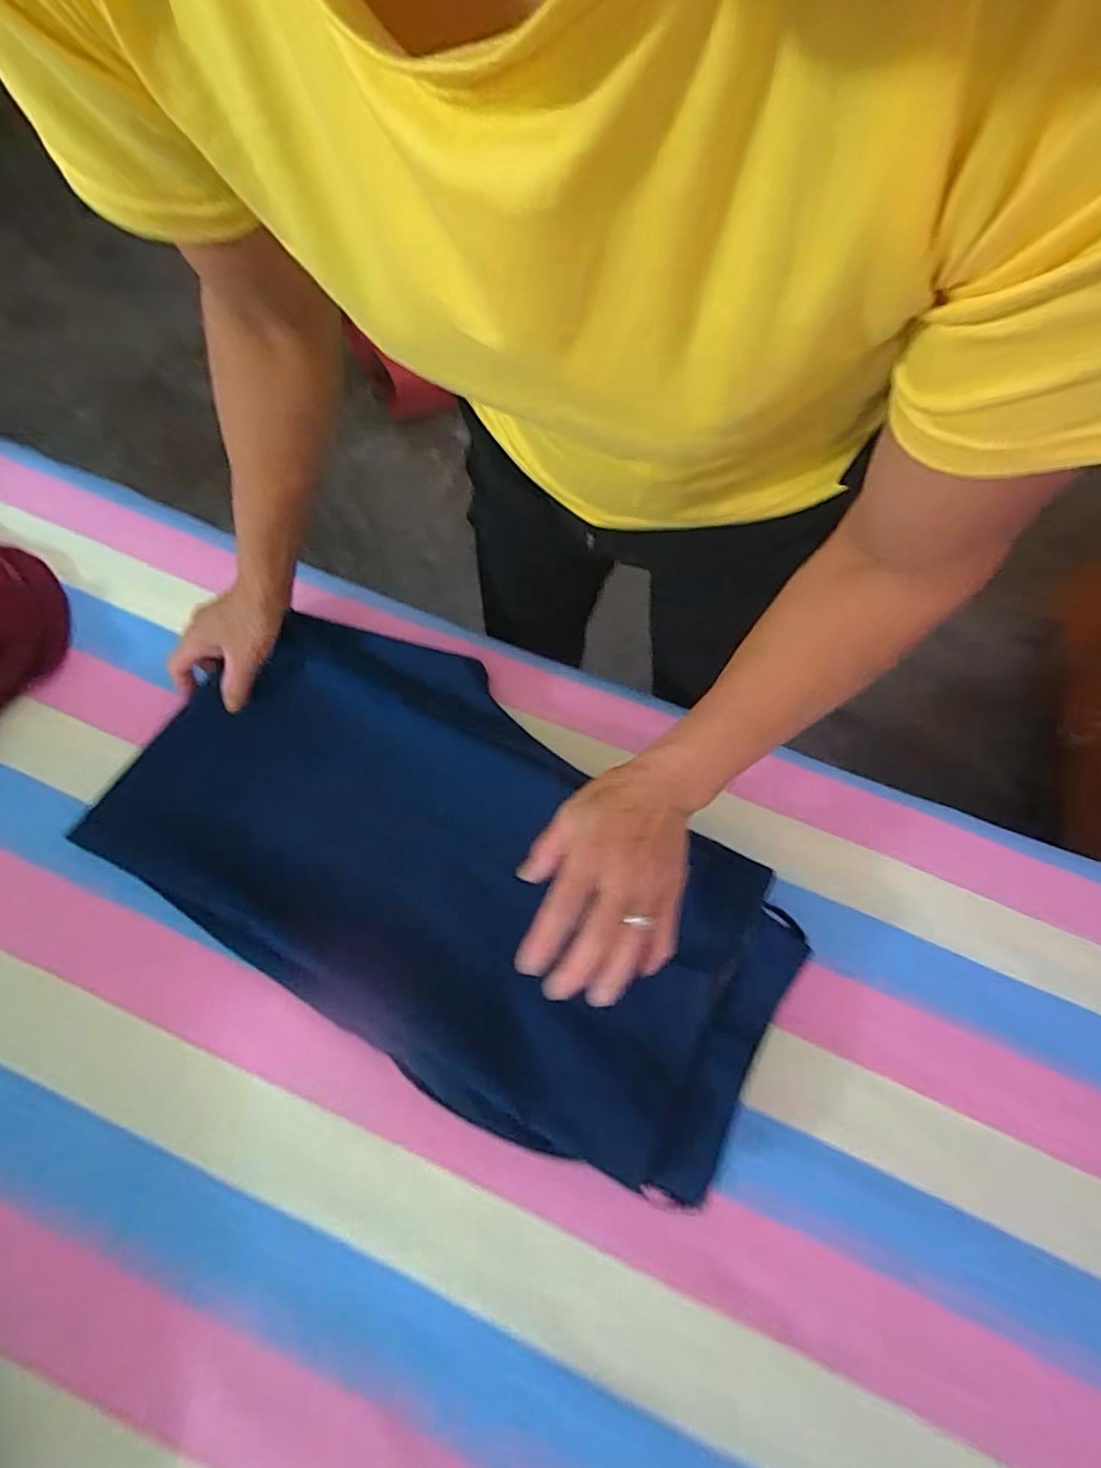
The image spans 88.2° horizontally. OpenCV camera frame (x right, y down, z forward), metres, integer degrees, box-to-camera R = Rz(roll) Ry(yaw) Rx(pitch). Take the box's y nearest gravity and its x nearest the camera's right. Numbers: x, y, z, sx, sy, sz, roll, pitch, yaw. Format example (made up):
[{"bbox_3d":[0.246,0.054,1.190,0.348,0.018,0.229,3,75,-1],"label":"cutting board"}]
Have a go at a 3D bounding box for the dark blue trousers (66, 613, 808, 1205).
[{"bbox_3d":[-0.081,0.084,0.430,0.500,0.032,0.266,27,64,11],"label":"dark blue trousers"}]

